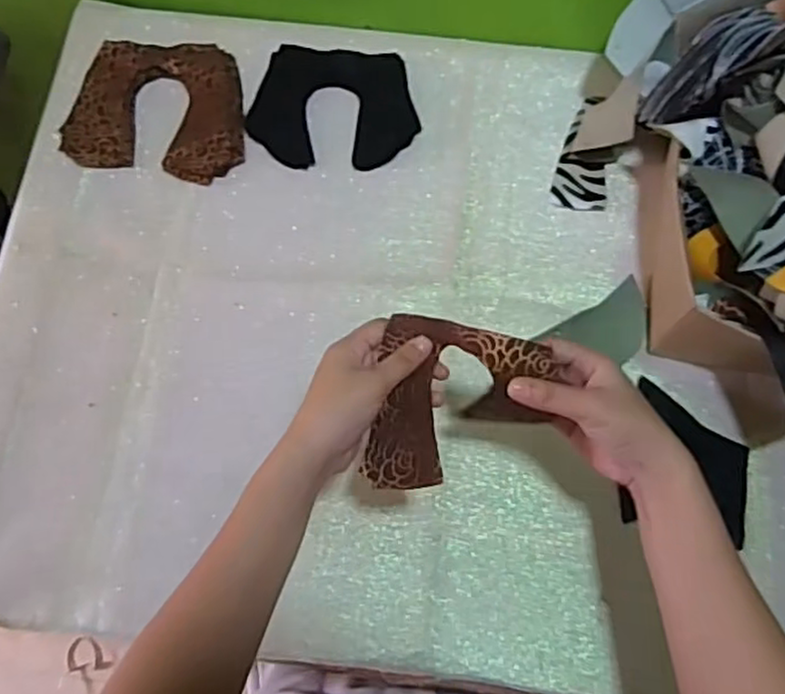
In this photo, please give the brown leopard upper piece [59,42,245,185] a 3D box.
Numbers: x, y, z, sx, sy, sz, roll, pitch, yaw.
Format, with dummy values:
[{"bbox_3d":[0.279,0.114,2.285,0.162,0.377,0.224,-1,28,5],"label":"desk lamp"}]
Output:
[{"bbox_3d":[-0.233,-0.232,0.687,0.167,0.021,0.143,-4,74,0],"label":"brown leopard upper piece"}]

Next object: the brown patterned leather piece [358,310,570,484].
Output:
[{"bbox_3d":[0.047,0.044,0.475,0.117,0.066,0.112,11,74,4],"label":"brown patterned leather piece"}]

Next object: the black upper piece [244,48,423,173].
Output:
[{"bbox_3d":[-0.058,-0.236,0.689,0.165,0.016,0.122,3,74,2],"label":"black upper piece"}]

